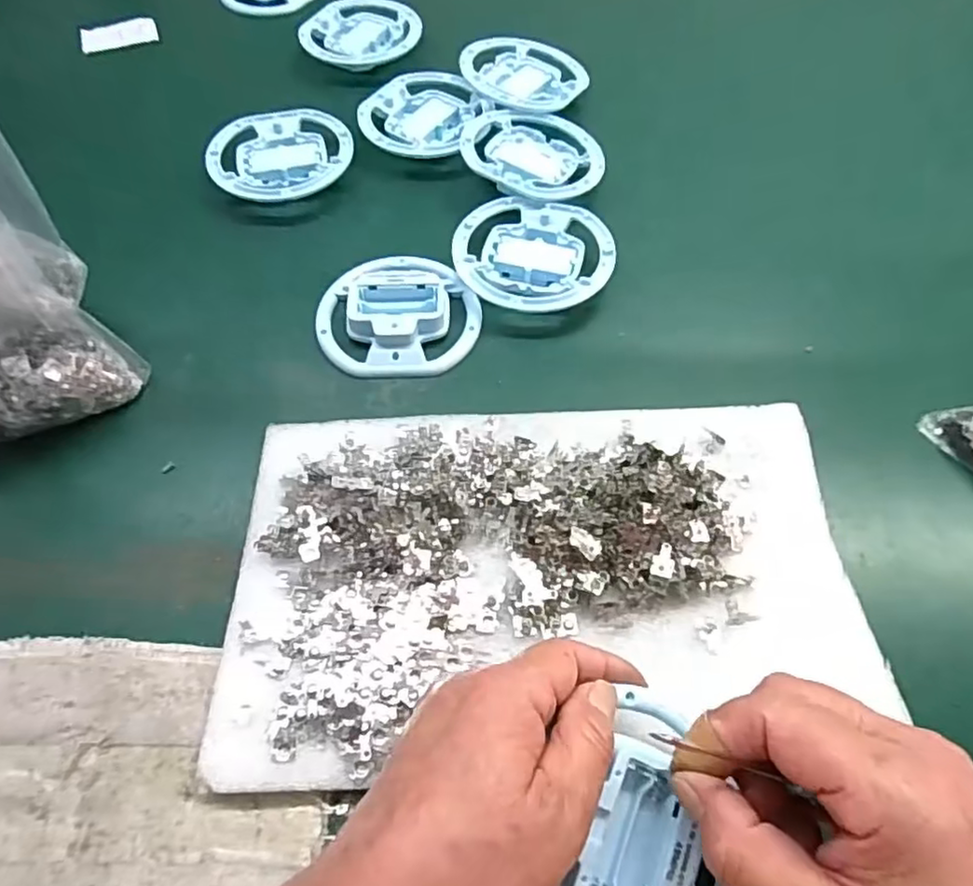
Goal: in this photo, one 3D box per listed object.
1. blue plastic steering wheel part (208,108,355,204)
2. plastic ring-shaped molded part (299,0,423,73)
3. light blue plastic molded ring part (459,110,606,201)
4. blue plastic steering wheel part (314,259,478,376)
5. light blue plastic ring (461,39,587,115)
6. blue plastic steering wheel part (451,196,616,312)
[{"bbox_3d":[-0.157,-0.219,0.490,0.101,0.016,0.104,0,60,0],"label":"blue plastic steering wheel part"},{"bbox_3d":[-0.114,-0.375,0.586,0.103,0.016,0.099,-11,60,-6],"label":"plastic ring-shaped molded part"},{"bbox_3d":[0.033,-0.216,0.483,0.105,0.024,0.096,38,67,20],"label":"light blue plastic molded ring part"},{"bbox_3d":[-0.057,-0.085,0.415,0.102,0.020,0.094,0,60,0],"label":"blue plastic steering wheel part"},{"bbox_3d":[0.030,-0.307,0.538,0.101,0.018,0.094,0,60,0],"label":"light blue plastic ring"},{"bbox_3d":[0.031,-0.125,0.436,0.103,0.019,0.098,0,60,0],"label":"blue plastic steering wheel part"}]

